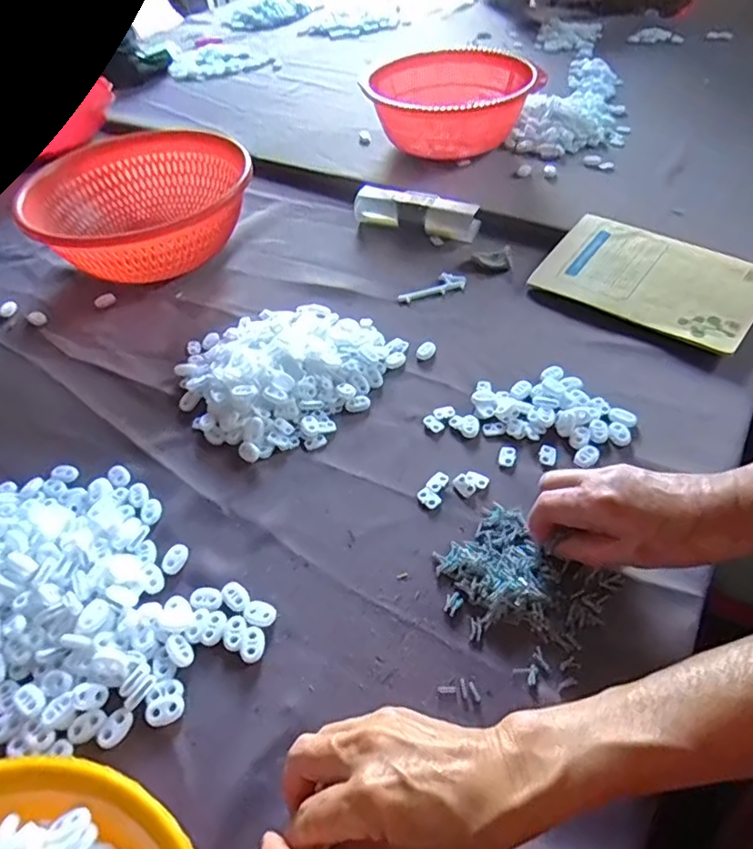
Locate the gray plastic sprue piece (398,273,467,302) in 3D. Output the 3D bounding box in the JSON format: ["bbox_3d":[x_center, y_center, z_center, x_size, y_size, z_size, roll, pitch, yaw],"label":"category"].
[{"bbox_3d":[0.059,-0.152,0.624,0.076,0.007,0.029,-15,49,-8],"label":"gray plastic sprue piece"}]

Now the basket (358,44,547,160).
[{"bbox_3d":[0.104,-0.435,0.791,0.224,0.102,0.188,4,49,9],"label":"basket"}]

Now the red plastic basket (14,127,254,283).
[{"bbox_3d":[-0.272,-0.265,0.695,0.239,0.091,0.265,-12,48,-5],"label":"red plastic basket"}]

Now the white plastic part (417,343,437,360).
[{"bbox_3d":[0.048,-0.072,0.552,0.011,0.010,0.022,32,58,29],"label":"white plastic part"}]

